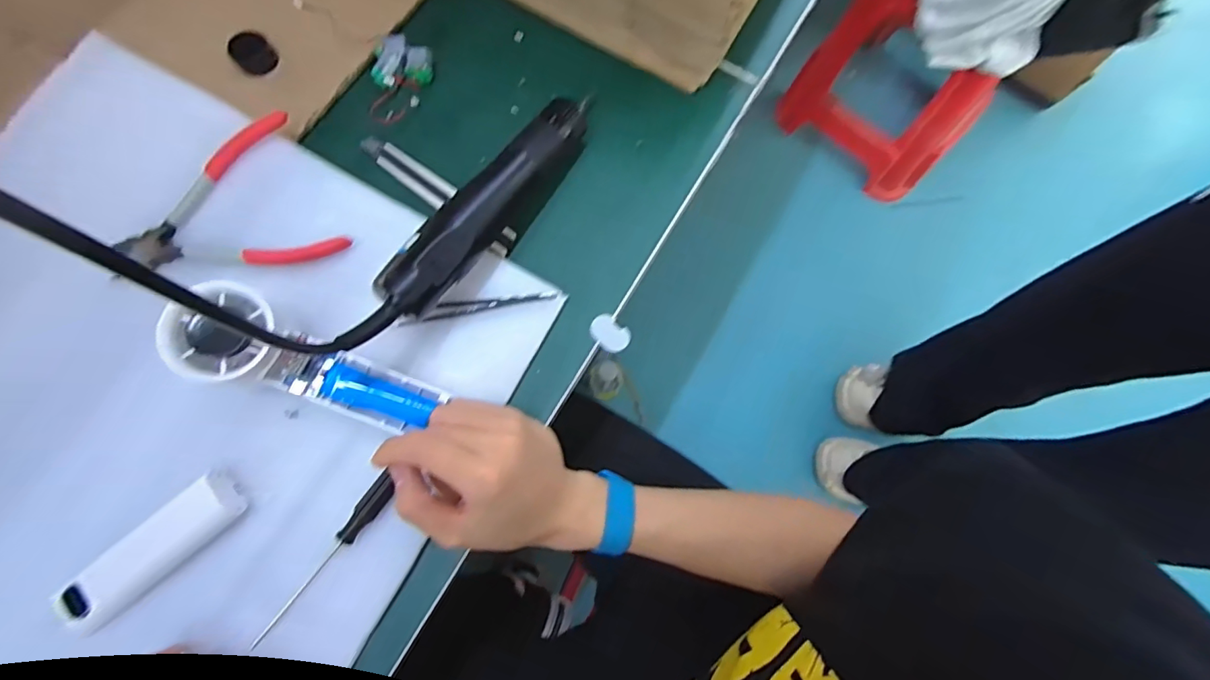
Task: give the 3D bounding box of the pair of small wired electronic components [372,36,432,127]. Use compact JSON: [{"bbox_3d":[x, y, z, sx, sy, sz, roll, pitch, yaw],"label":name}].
[{"bbox_3d":[-0.160,-0.206,0.408,0.045,0.017,0.073,4,73,2],"label":"pair of small wired electronic components"}]

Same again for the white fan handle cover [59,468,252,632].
[{"bbox_3d":[-0.268,0.124,0.310,0.105,0.016,0.029,-41,79,-11],"label":"white fan handle cover"}]

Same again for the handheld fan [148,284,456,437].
[{"bbox_3d":[-0.181,0.017,0.322,0.148,0.035,0.052,26,73,-21],"label":"handheld fan"}]

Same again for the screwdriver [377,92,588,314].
[{"bbox_3d":[-0.076,-0.100,0.352,0.032,0.042,0.200,30,76,6],"label":"screwdriver"}]

